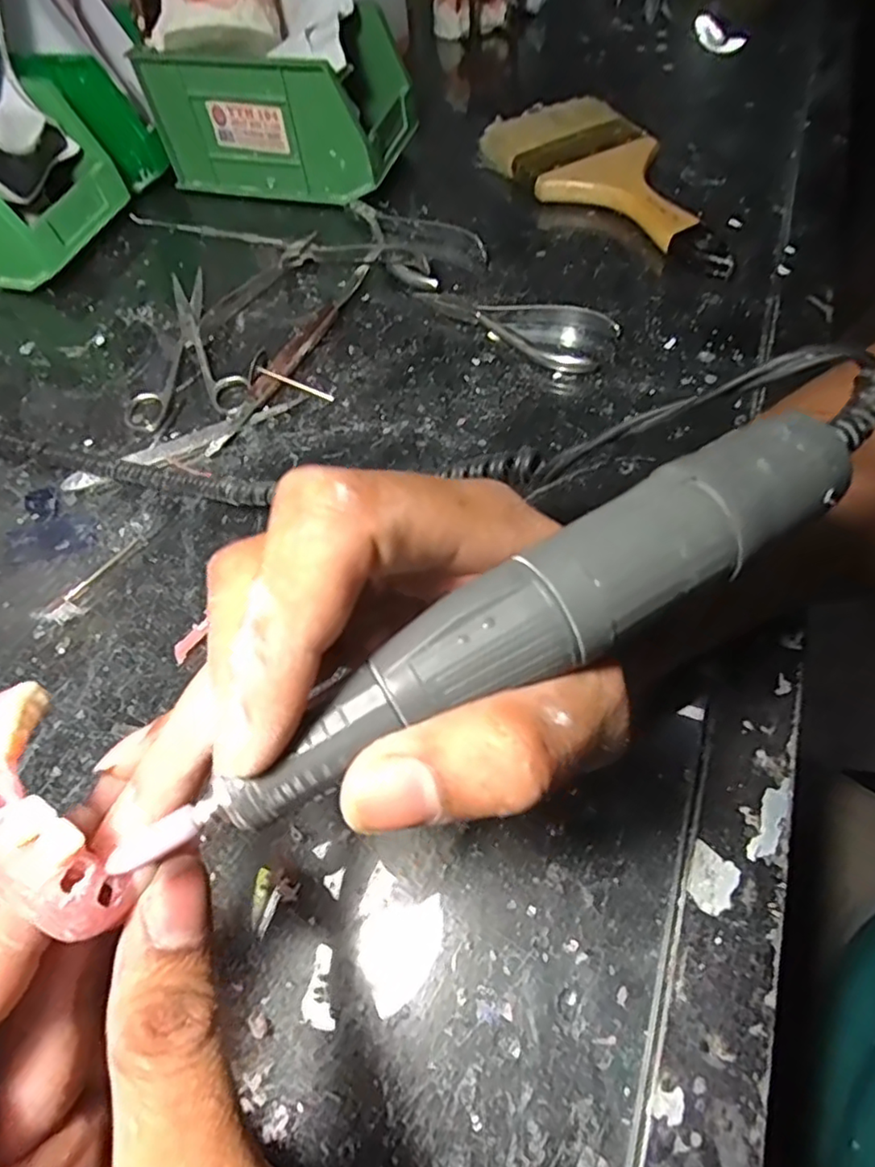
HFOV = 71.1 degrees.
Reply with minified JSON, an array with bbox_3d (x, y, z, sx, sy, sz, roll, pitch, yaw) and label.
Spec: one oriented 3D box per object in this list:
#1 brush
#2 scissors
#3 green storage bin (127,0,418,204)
[{"bbox_3d":[0.131,-0.283,0.428,0.094,0.025,0.224,-32,62,-15],"label":"brush"},{"bbox_3d":[-0.150,-0.147,0.376,0.070,0.007,0.130,-9,59,-1],"label":"scissors"},{"bbox_3d":[-0.110,-0.353,0.453,0.170,0.085,0.096,14,61,12],"label":"green storage bin"}]

